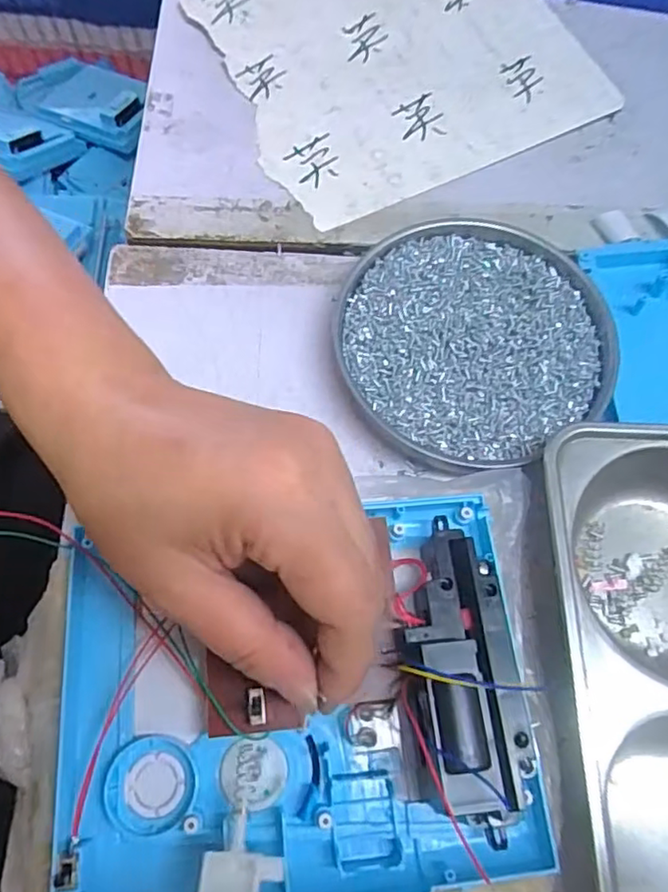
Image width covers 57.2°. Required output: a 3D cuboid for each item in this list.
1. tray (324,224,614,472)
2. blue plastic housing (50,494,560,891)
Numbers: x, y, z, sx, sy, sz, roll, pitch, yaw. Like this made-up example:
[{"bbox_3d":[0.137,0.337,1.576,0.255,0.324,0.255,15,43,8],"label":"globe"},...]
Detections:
[{"bbox_3d":[0.069,-0.055,0.308,0.131,0.019,0.132,1,68,-1],"label":"tray"},{"bbox_3d":[-0.014,0.087,0.220,0.163,0.021,0.130,-4,68,-3],"label":"blue plastic housing"}]

